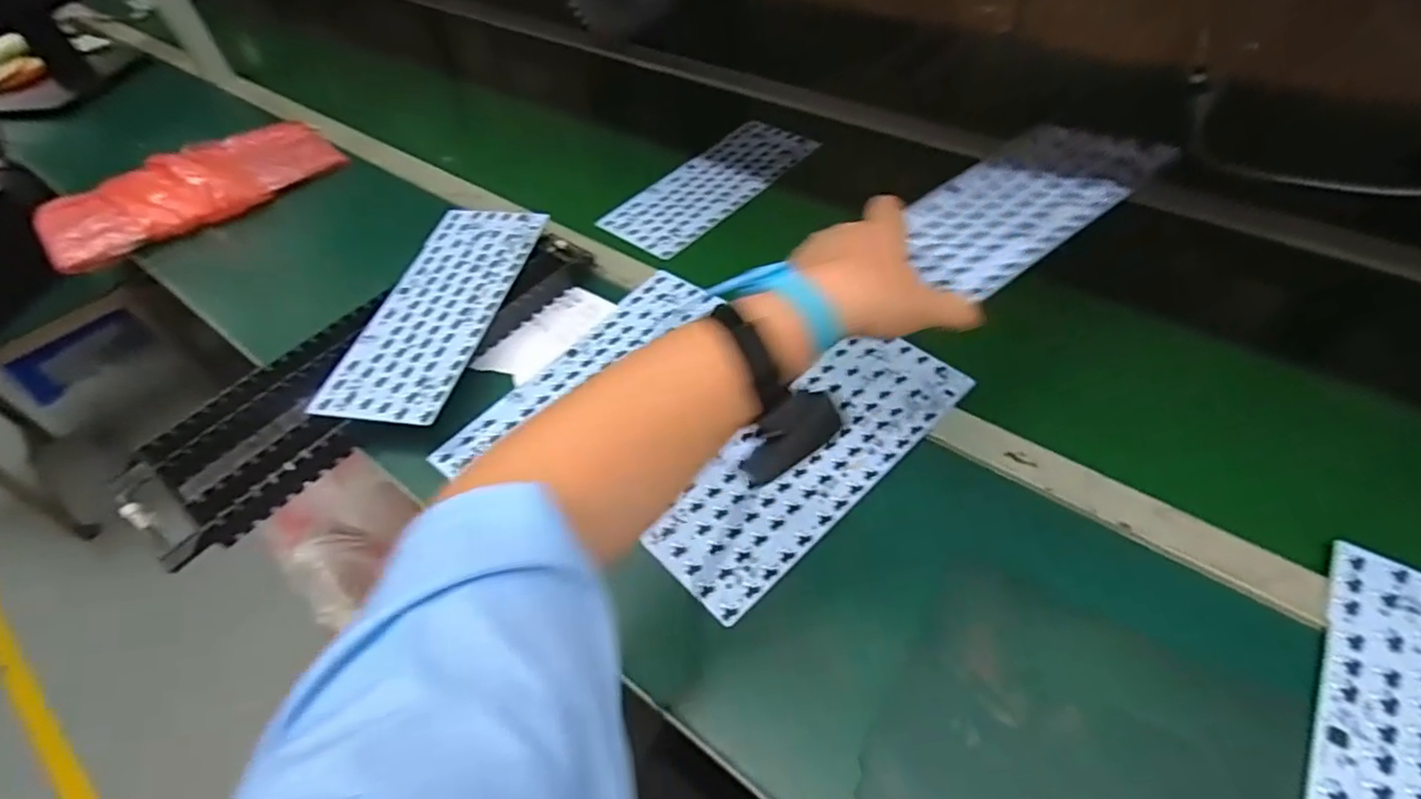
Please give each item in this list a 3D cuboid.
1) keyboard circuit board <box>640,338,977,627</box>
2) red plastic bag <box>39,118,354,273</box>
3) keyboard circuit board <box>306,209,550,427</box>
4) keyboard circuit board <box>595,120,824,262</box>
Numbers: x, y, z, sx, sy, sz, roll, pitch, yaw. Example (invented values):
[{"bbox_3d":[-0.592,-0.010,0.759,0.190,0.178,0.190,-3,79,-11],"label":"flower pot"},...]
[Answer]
[{"bbox_3d":[0.085,0.043,0.537,0.302,0.007,0.111,-38,58,-23],"label":"keyboard circuit board"},{"bbox_3d":[-0.676,-0.287,0.847,0.164,0.043,0.349,35,62,29],"label":"red plastic bag"},{"bbox_3d":[-0.270,-0.098,0.656,0.125,0.009,0.304,5,50,8],"label":"keyboard circuit board"},{"bbox_3d":[0.000,-0.279,0.832,0.127,0.007,0.299,32,60,28],"label":"keyboard circuit board"}]

